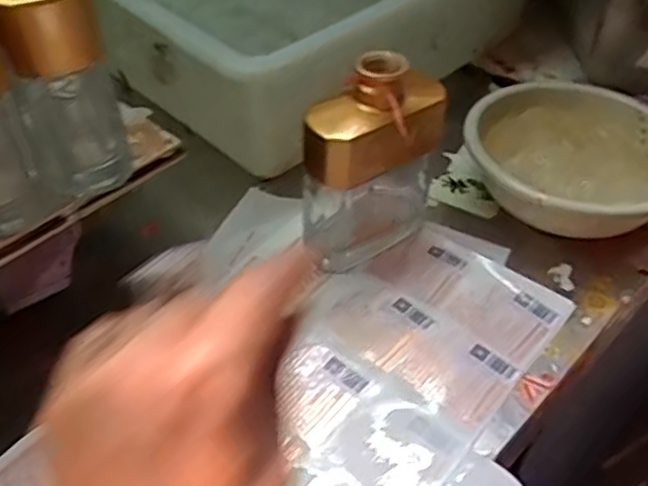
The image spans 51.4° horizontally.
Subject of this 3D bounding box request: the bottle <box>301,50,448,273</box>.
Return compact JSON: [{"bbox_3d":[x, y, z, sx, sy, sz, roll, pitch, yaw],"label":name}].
[{"bbox_3d":[0.039,-0.063,0.518,0.107,0.164,0.052,-31,56,-27],"label":"bottle"}]

